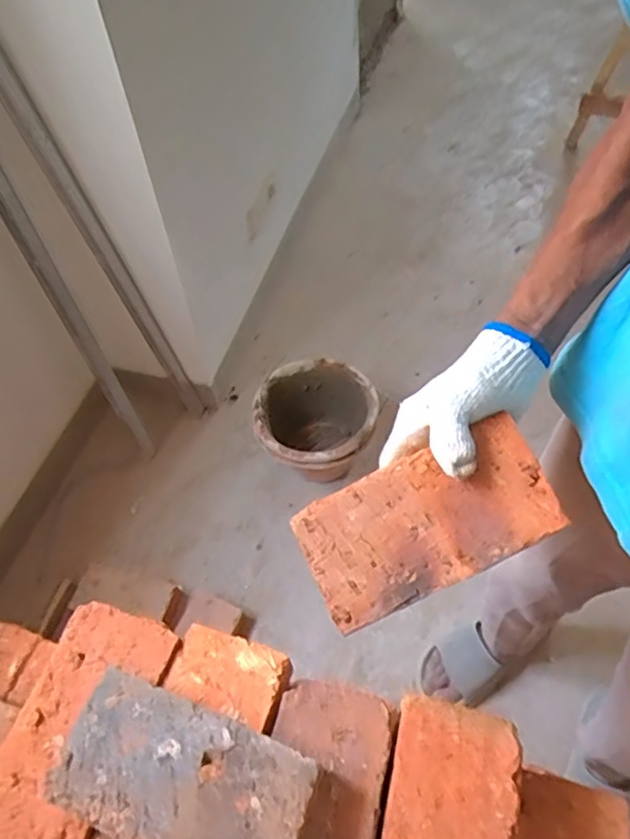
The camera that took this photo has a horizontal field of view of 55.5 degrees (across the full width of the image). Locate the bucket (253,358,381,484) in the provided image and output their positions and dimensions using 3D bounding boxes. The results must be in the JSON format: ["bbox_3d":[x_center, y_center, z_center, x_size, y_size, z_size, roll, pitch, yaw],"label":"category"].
[{"bbox_3d":[0.004,0.020,1.277,0.242,0.185,0.251,-1,55,2],"label":"bucket"}]

